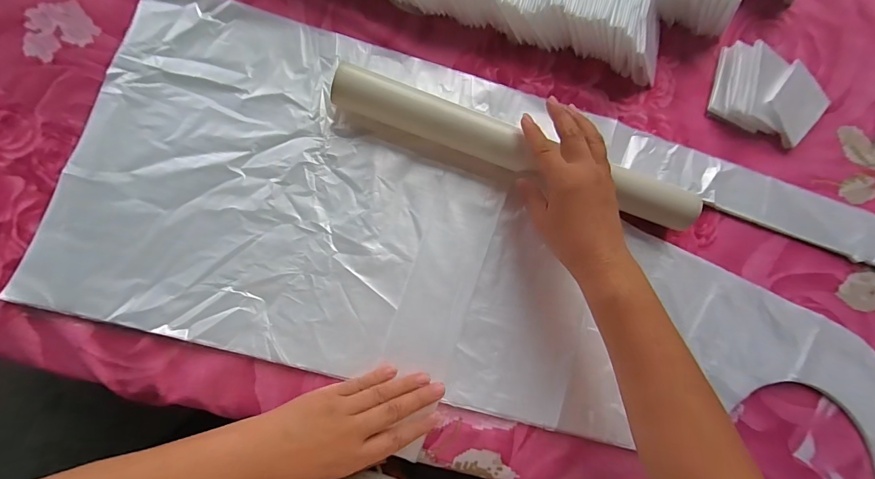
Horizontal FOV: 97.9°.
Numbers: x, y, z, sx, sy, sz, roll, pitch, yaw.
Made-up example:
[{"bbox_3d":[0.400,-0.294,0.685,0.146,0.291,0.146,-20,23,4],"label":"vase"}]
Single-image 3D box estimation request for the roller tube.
[{"bbox_3d":[0.078,-0.082,0.355,0.352,0.038,0.042,18,81,-8],"label":"roller tube"}]

